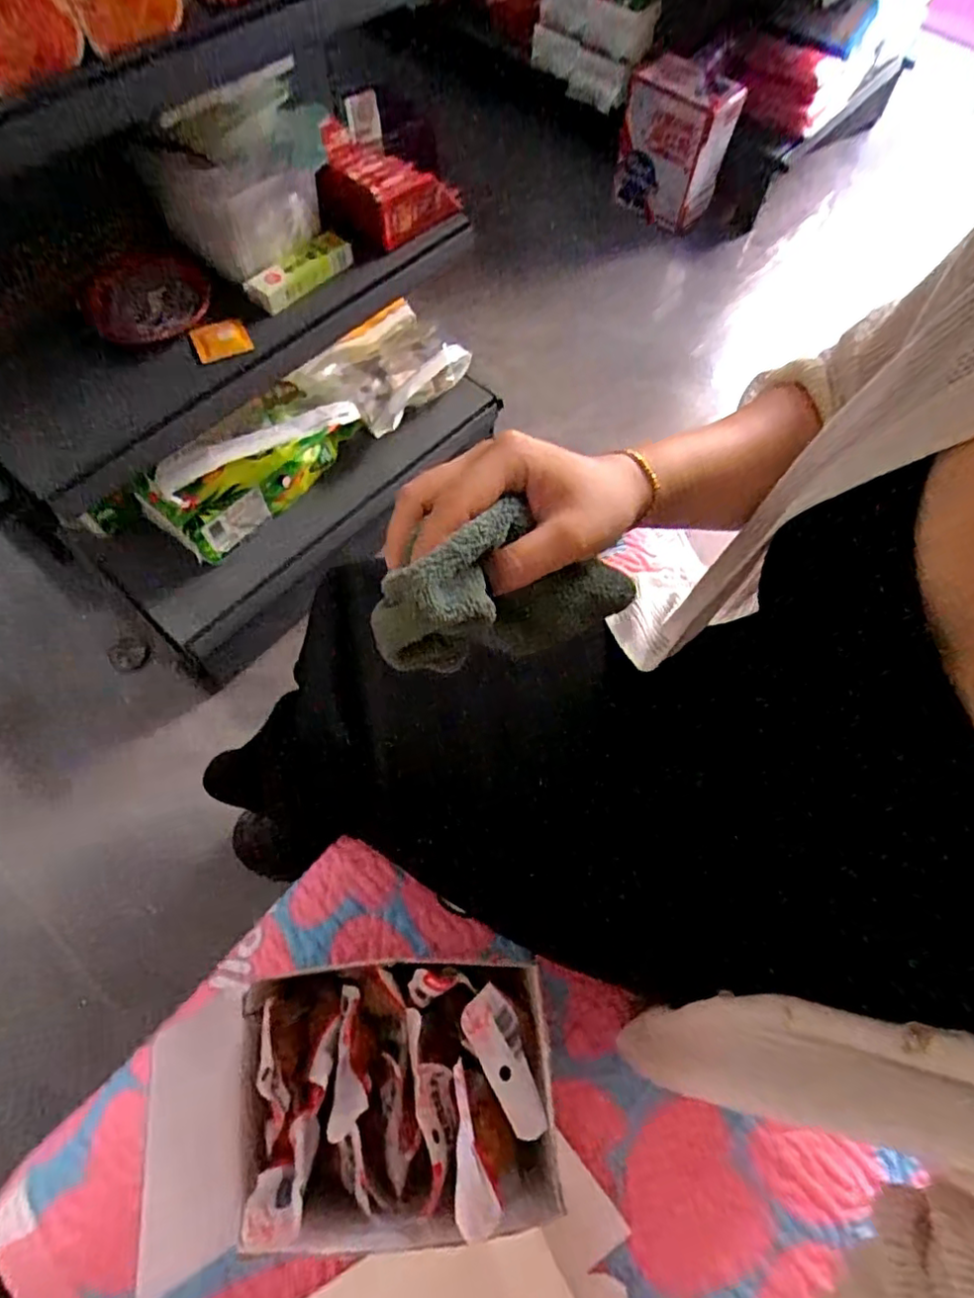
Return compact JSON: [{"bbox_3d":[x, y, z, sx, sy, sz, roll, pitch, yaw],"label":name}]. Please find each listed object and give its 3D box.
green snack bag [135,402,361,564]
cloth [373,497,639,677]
[{"bbox_3d":[-0.339,-0.276,0.931,0.320,0.180,0.087,-36,72,-17],"label":"green snack bag"},{"bbox_3d":[0.016,-0.027,0.291,0.134,0.050,0.054,-7,62,-36],"label":"cloth"}]

